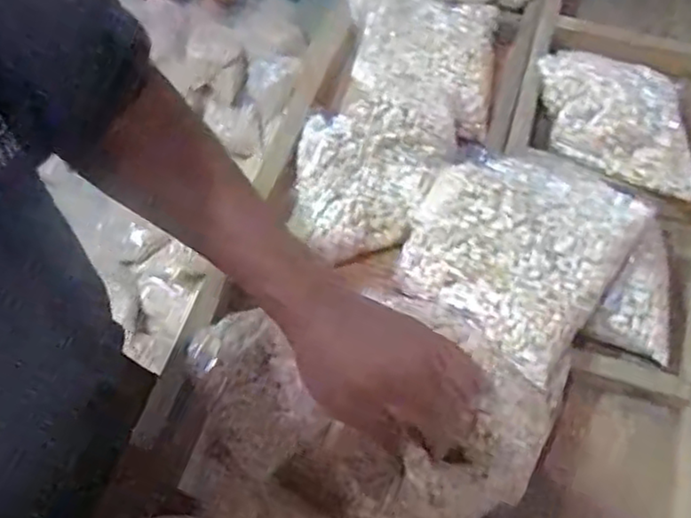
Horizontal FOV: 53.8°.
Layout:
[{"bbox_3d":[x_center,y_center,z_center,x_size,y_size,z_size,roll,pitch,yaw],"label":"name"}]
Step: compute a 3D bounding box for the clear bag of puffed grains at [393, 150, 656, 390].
[{"bbox_3d":[0.148,-0.016,0.601,0.172,0.052,0.213,33,66,18],"label":"clear bag of puffed grains"}]

